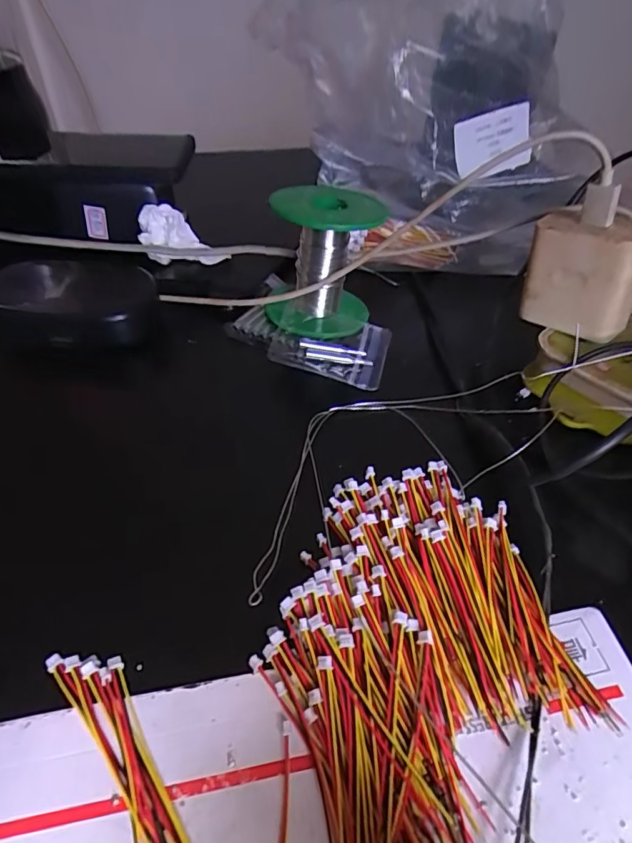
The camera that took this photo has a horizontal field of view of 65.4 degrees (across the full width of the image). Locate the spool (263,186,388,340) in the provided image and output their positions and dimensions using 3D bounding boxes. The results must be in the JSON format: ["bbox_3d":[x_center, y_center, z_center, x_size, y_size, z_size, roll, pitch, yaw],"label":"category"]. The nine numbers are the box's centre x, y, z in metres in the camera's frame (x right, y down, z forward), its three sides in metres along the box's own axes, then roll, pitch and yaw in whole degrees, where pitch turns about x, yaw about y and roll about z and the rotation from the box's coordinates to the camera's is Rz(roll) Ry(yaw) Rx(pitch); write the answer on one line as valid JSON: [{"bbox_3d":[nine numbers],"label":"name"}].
[{"bbox_3d":[0.004,-0.097,0.302,0.064,0.074,0.061,1,49,-2],"label":"spool"}]

